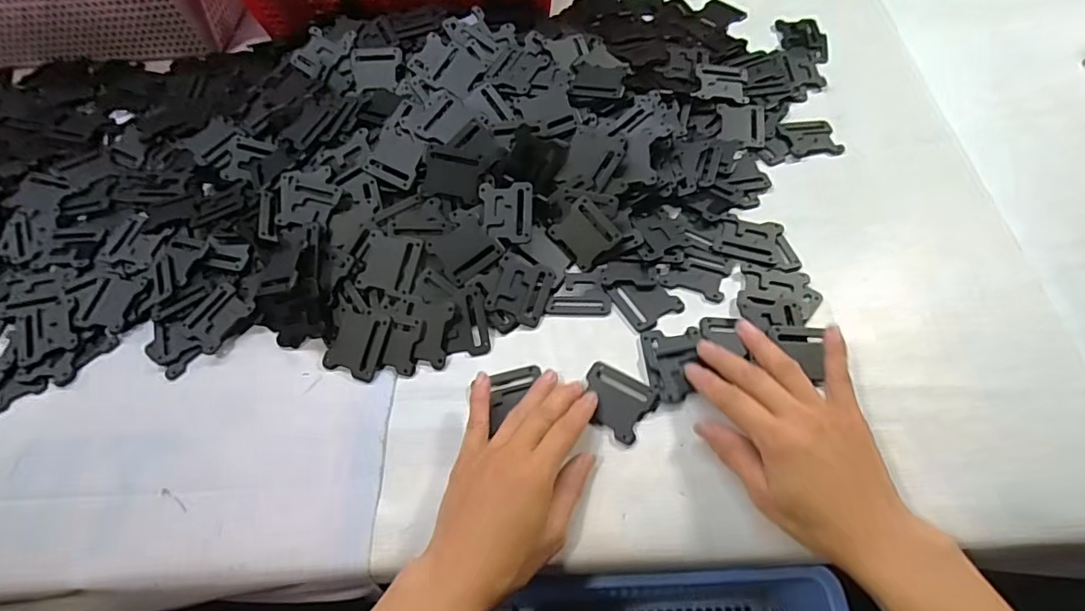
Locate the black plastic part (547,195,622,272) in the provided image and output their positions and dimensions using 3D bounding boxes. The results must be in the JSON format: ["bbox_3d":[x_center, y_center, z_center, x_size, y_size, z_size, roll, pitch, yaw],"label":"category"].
[{"bbox_3d":[0.033,-0.058,0.438,0.042,0.004,0.048,-42,80,12],"label":"black plastic part"}]

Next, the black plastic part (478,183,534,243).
[{"bbox_3d":[-0.029,-0.075,0.434,0.043,0.004,0.049,-1,79,3],"label":"black plastic part"}]

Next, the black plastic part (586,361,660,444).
[{"bbox_3d":[0.050,0.066,0.376,0.050,0.005,0.043,30,64,21],"label":"black plastic part"}]

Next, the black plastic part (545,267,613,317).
[{"bbox_3d":[0.030,-0.011,0.427,0.047,0.004,0.042,1,58,5],"label":"black plastic part"}]

